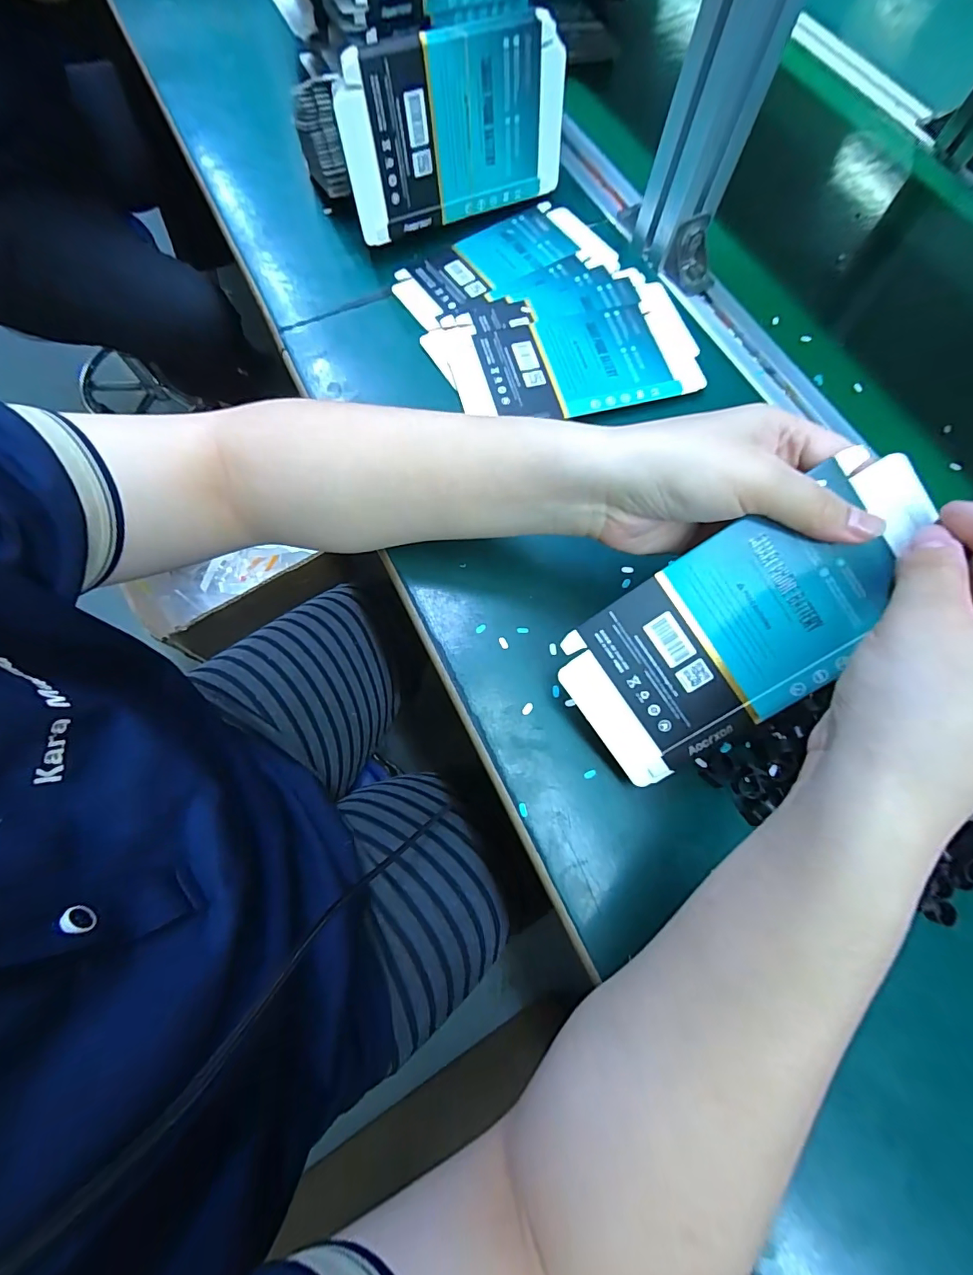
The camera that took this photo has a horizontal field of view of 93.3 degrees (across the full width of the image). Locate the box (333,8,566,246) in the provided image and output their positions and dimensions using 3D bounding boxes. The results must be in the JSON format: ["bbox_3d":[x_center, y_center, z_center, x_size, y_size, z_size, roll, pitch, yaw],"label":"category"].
[{"bbox_3d":[-0.020,-0.361,0.330,0.170,0.094,0.009,-26,62,-11],"label":"box"}]

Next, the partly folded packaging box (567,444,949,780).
[{"bbox_3d":[0.122,-0.004,0.218,0.170,0.004,0.087,-34,94,12],"label":"partly folded packaging box"}]

